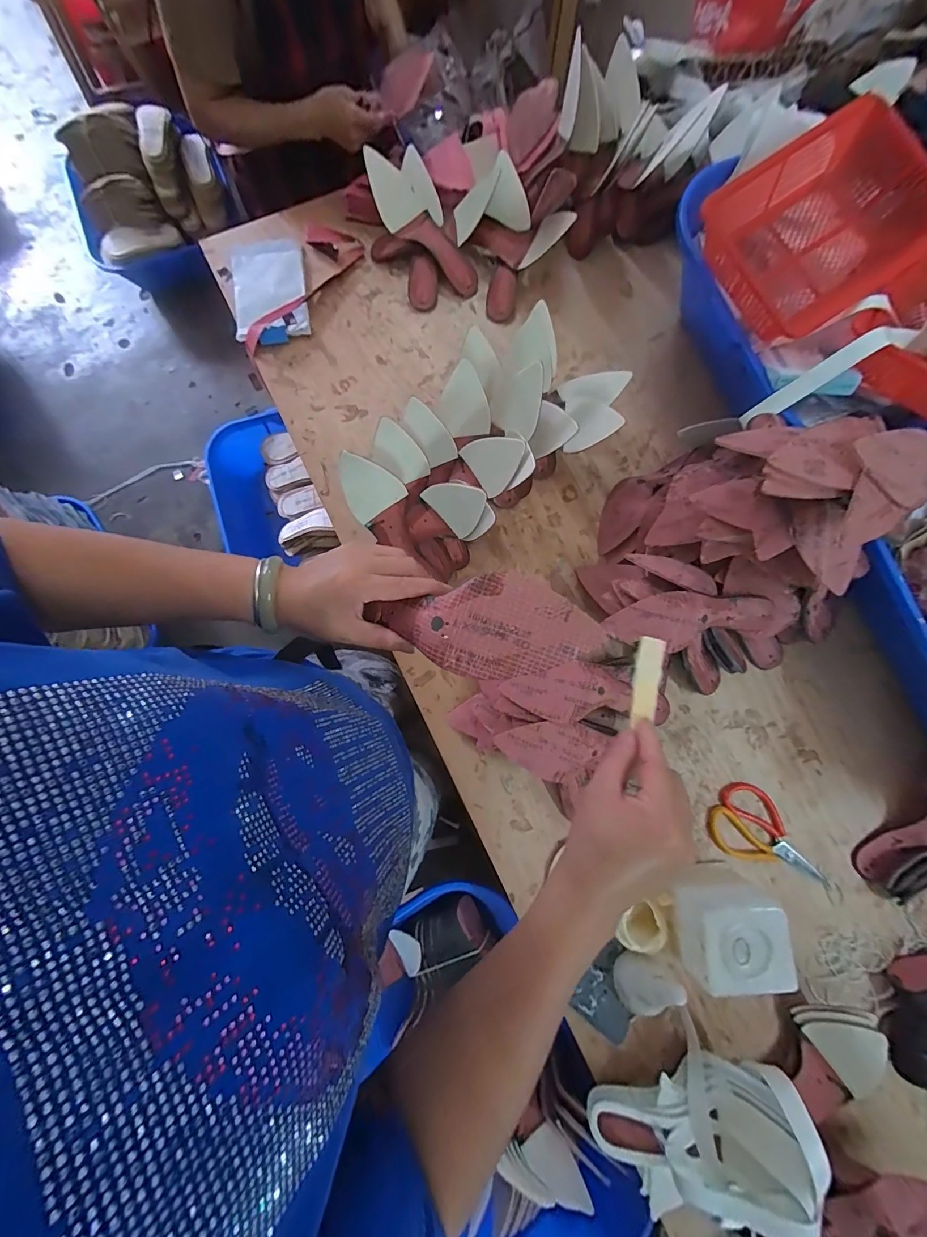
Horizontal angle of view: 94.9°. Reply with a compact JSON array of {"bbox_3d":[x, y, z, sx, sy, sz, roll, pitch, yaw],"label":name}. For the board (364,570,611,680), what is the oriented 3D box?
[{"bbox_3d":[0.015,0.007,0.353,0.198,0.049,0.079,4,79,8],"label":"board"}]

